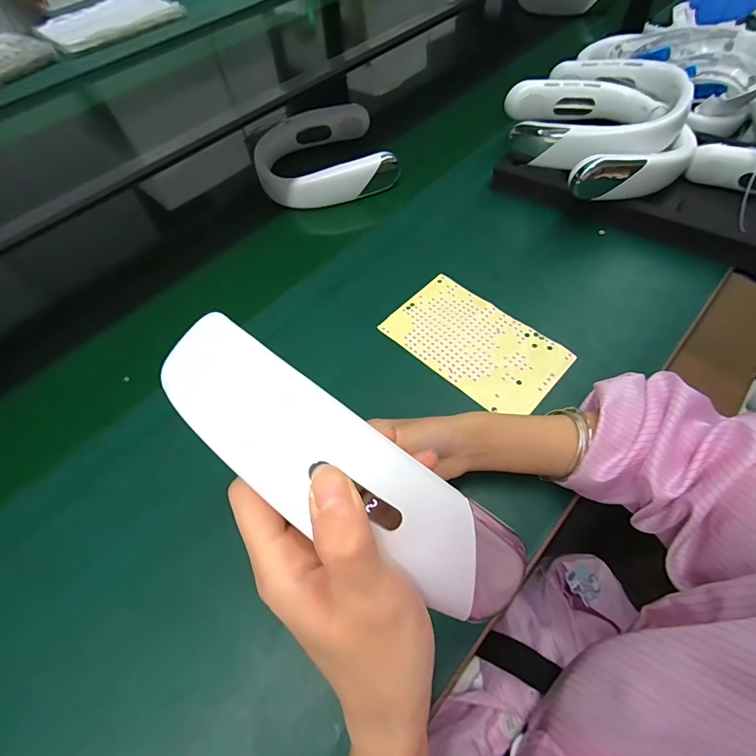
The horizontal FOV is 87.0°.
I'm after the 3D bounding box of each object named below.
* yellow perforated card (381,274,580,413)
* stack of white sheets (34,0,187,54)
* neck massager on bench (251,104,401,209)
[{"bbox_3d":[0.106,-0.041,0.442,0.184,0.004,0.110,39,69,24],"label":"yellow perforated card"},{"bbox_3d":[-0.679,-0.908,1.013,0.321,0.029,0.197,-38,64,-18],"label":"stack of white sheets"},{"bbox_3d":[-0.086,-0.351,0.629,0.212,0.045,0.201,-17,60,-7],"label":"neck massager on bench"}]

